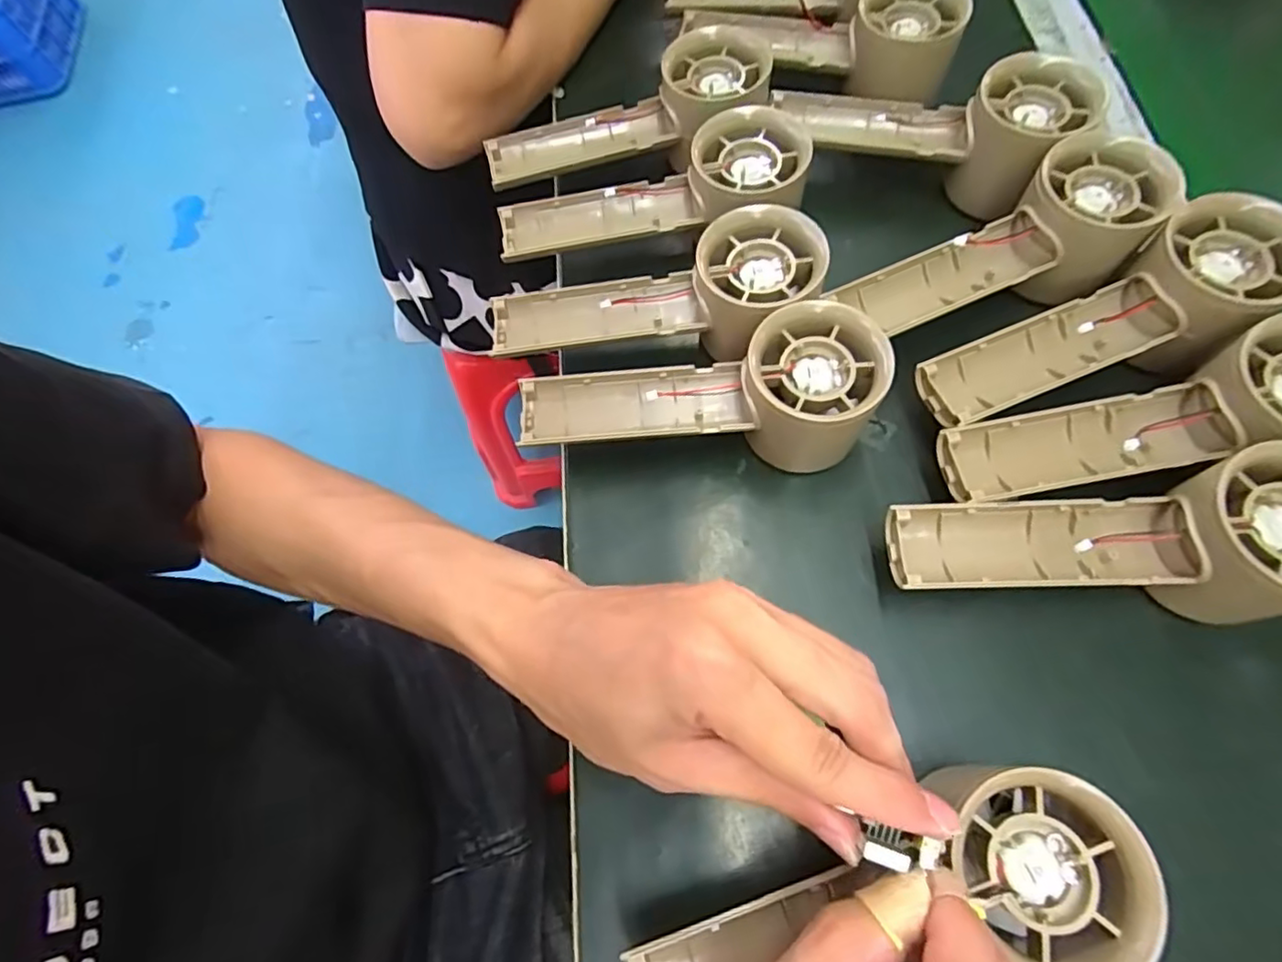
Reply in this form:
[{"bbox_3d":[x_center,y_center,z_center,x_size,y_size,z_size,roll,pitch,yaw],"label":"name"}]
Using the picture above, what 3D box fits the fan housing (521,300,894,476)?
[{"bbox_3d":[0.026,-0.033,0.280,0.156,0.055,0.056,-5,69,14],"label":"fan housing"}]

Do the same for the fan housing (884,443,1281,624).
[{"bbox_3d":[0.177,0.027,0.231,0.154,0.059,0.057,-7,68,2],"label":"fan housing"}]

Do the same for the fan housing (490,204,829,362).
[{"bbox_3d":[0.005,-0.083,0.293,0.160,0.034,0.058,-9,69,13],"label":"fan housing"}]

